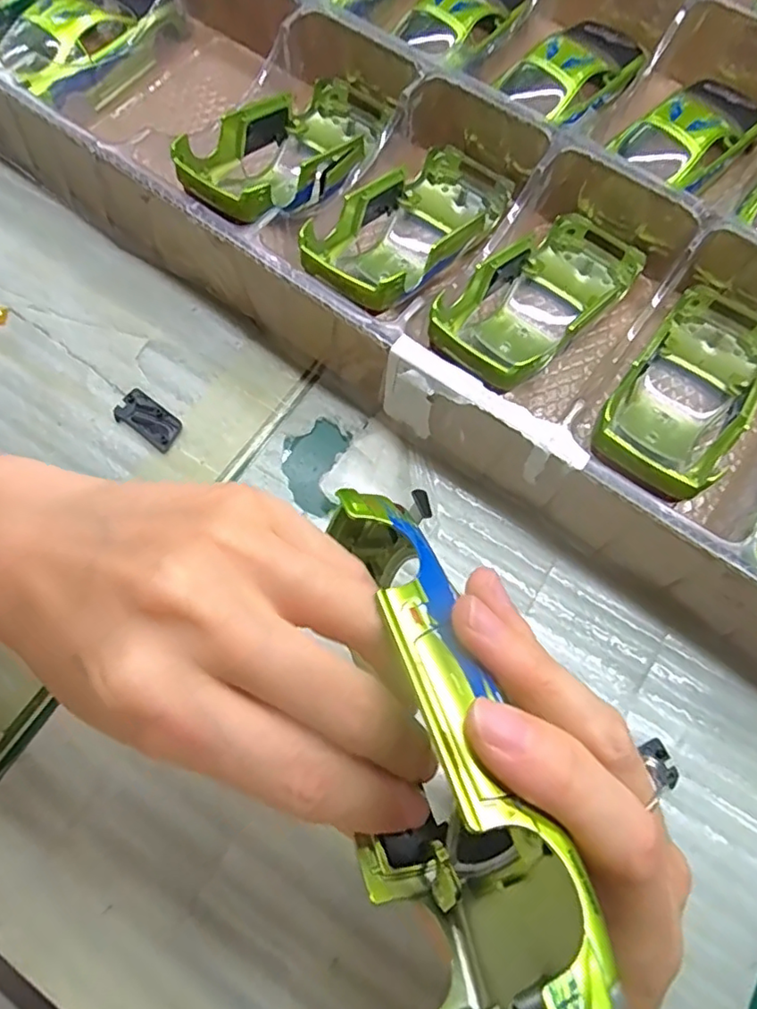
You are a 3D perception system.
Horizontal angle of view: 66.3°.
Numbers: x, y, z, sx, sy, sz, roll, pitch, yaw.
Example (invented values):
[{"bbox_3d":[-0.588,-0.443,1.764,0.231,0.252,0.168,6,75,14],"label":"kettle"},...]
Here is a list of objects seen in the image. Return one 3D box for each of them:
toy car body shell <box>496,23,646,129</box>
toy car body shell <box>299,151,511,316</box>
[{"bbox_3d":[0.114,-0.252,0.330,0.051,0.022,0.093,42,74,12],"label":"toy car body shell"},{"bbox_3d":[0.017,-0.136,0.295,0.057,0.035,0.134,31,54,7],"label":"toy car body shell"}]

